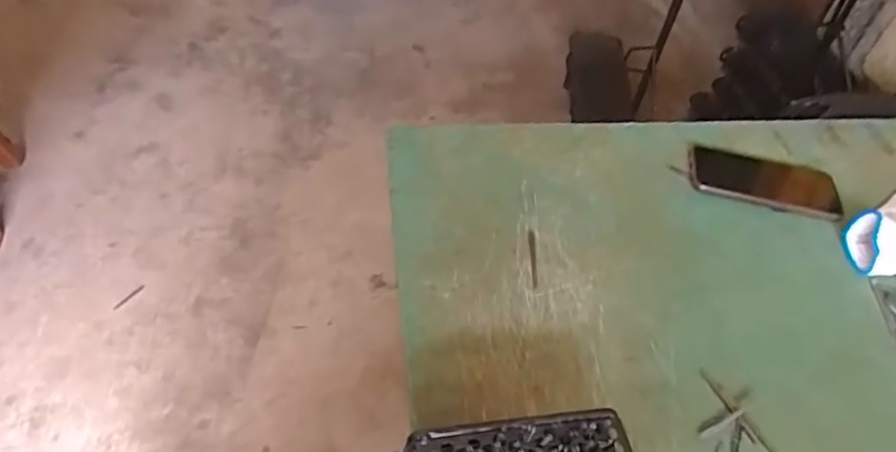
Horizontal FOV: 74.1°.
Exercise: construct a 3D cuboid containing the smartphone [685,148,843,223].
[{"bbox_3d":[0.364,-0.051,0.682,0.176,0.010,0.074,14,55,-1],"label":"smartphone"}]

